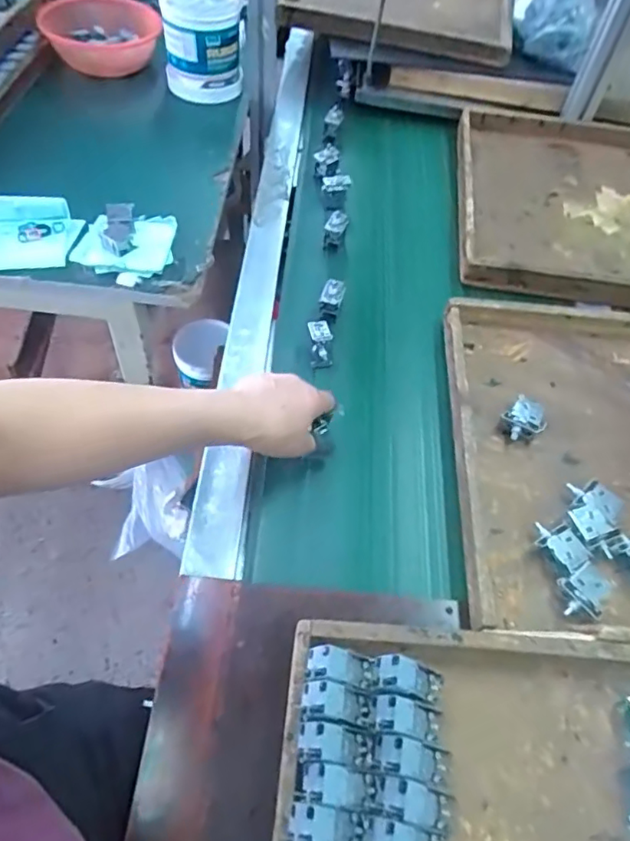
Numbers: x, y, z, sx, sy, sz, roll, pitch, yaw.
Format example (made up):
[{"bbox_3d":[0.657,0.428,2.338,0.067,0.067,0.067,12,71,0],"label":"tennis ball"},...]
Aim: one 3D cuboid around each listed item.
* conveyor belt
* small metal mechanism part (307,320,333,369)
[{"bbox_3d":[0.049,-0.216,0.752,0.269,0.078,0.893,6,55,-1],"label":"conveyor belt"},{"bbox_3d":[0.007,-0.087,0.660,0.025,0.056,0.009,-9,26,-11],"label":"small metal mechanism part"}]

